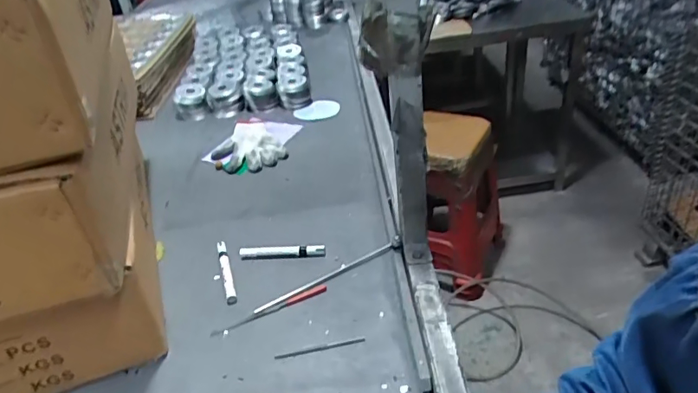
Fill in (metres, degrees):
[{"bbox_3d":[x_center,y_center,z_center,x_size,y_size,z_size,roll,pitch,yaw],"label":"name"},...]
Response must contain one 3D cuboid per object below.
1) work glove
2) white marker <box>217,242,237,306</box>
[{"bbox_3d":[-0.236,-0.121,1.170,0.144,0.027,0.235,-19,35,-16],"label":"work glove"},{"bbox_3d":[-0.196,0.119,0.822,0.017,0.017,0.139,-15,34,-11],"label":"white marker"}]

